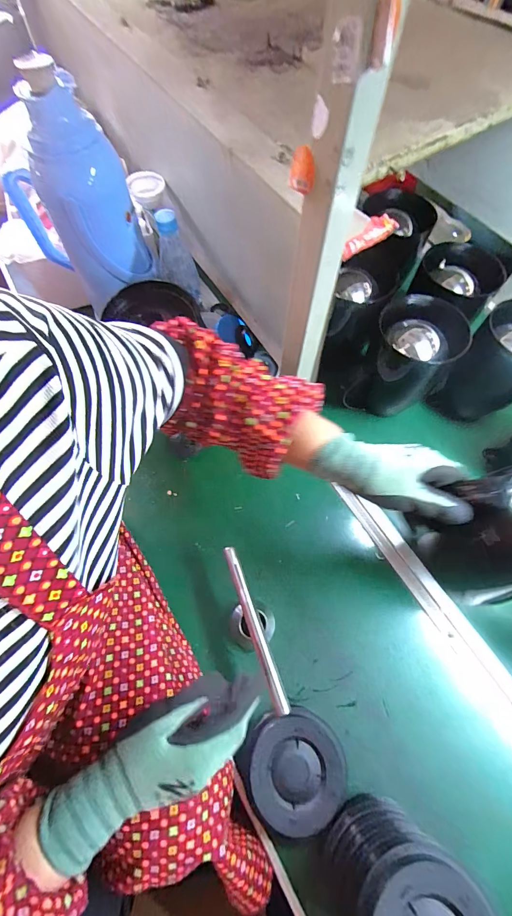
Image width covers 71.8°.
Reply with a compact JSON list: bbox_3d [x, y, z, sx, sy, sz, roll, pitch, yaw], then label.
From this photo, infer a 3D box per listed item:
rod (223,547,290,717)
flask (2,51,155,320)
[{"bbox_3d":[-0.002,0.209,0.446,0.018,0.012,0.197,-18,67,-10],"label":"rod"},{"bbox_3d":[-0.257,-0.374,0.510,0.160,0.257,0.120,-27,69,-14],"label":"flask"}]

